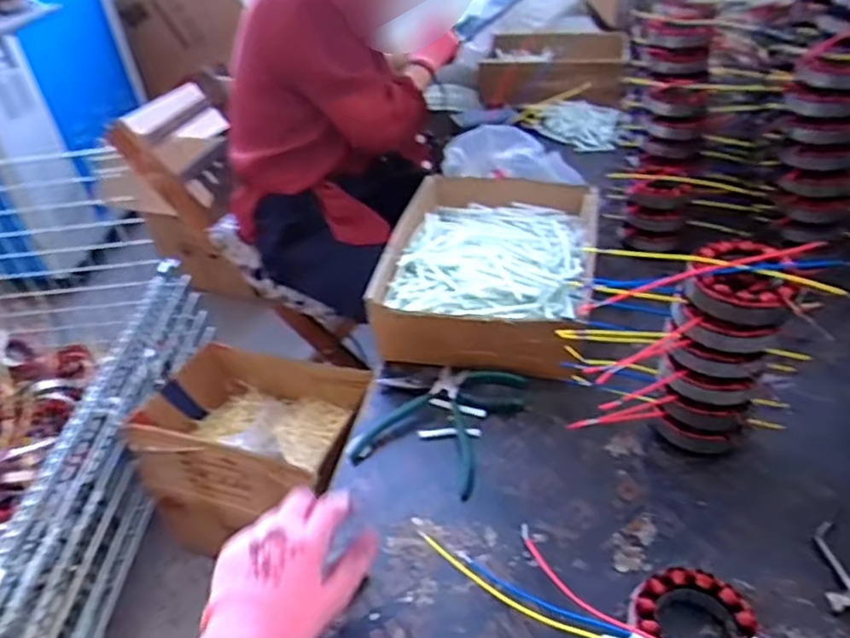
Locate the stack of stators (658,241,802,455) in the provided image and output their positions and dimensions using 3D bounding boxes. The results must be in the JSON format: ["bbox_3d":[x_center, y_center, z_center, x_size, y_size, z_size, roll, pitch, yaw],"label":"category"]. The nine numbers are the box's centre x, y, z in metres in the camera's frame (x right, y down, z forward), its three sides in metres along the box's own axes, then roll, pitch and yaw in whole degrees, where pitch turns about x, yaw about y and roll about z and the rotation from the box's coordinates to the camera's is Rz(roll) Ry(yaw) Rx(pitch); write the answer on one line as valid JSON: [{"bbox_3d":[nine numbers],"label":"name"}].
[{"bbox_3d":[0.264,0.035,0.575,0.087,0.196,0.079,18,44,29],"label":"stack of stators"}]

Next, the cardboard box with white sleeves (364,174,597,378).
[{"bbox_3d":[0.089,-0.078,0.815,0.230,0.082,0.345,7,40,17],"label":"cardboard box with white sleeves"}]

